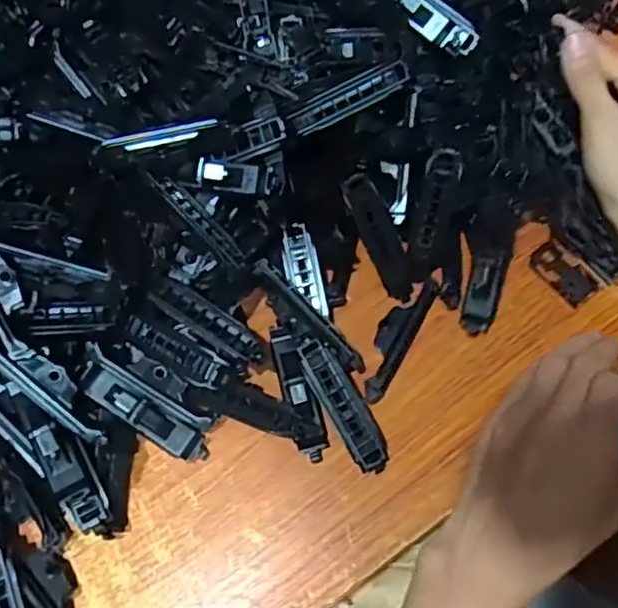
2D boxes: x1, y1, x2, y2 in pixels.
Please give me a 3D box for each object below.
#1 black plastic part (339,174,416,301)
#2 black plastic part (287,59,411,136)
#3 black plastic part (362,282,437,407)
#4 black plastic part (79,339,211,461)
[{"bbox_3d":[0.043,-0.038,0.370,0.020,0.009,0.080,-30,109,-10],"label":"black plastic part"},{"bbox_3d":[0.023,-0.117,0.356,0.069,0.008,0.021,-24,66,12],"label":"black plastic part"},{"bbox_3d":[0.049,0.020,0.362,0.019,0.015,0.078,26,70,13],"label":"black plastic part"},{"bbox_3d":[-0.089,0.056,0.342,0.082,0.012,0.026,38,72,-5],"label":"black plastic part"}]

